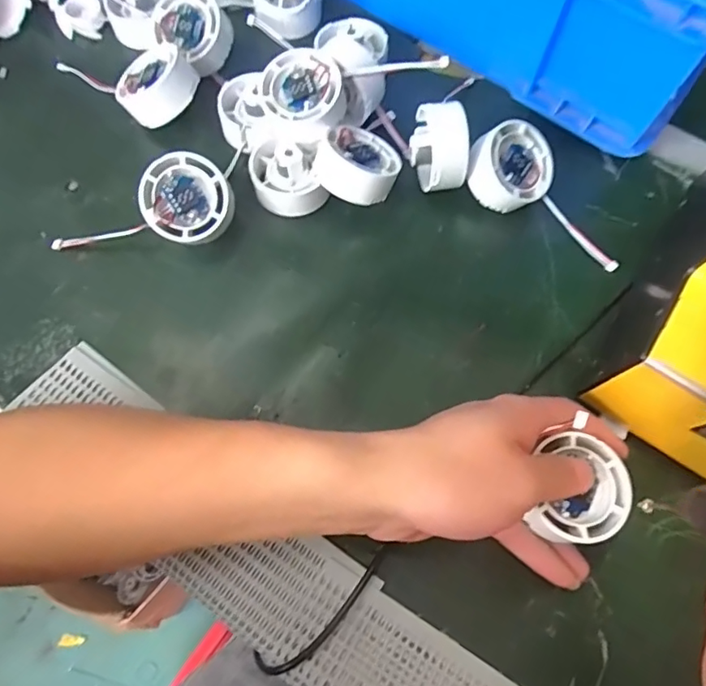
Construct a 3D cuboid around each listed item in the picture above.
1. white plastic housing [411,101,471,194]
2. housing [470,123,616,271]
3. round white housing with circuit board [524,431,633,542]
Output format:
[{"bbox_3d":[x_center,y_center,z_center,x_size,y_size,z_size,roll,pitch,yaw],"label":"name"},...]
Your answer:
[{"bbox_3d":[0.056,-0.126,0.351,0.034,0.052,0.044,2,68,1],"label":"white plastic housing"},{"bbox_3d":[0.134,-0.104,0.348,0.112,0.044,0.053,26,70,11],"label":"housing"},{"bbox_3d":[0.117,0.076,0.269,0.046,0.020,0.052,15,69,7],"label":"round white housing with circuit board"}]

